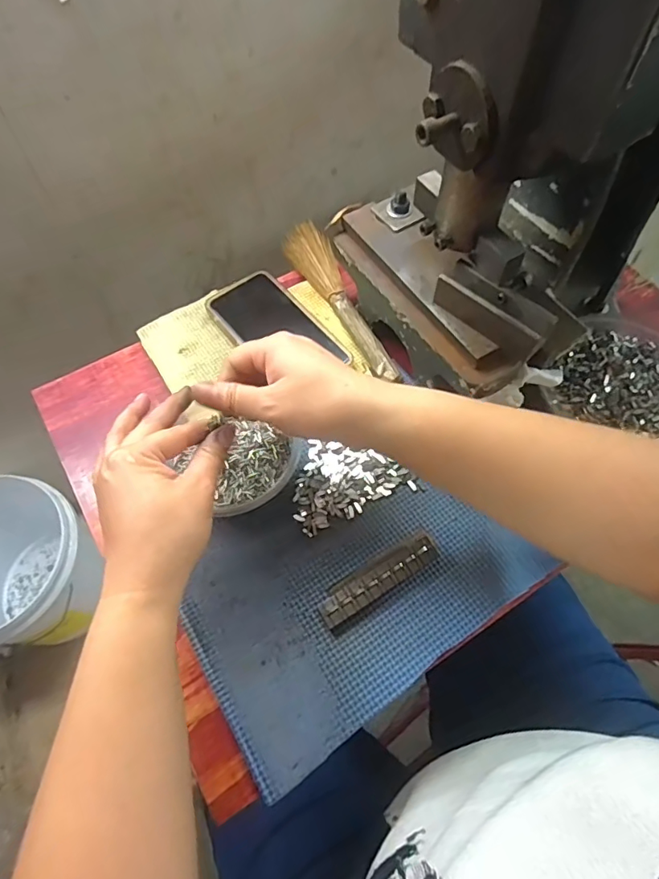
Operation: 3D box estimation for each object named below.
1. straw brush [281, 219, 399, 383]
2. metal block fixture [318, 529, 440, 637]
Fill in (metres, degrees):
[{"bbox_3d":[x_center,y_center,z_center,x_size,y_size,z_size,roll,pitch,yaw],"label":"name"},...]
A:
[{"bbox_3d":[0.015,-0.144,0.502,0.040,0.027,0.230,-24,64,-12],"label":"straw brush"},{"bbox_3d":[0.037,0.104,0.378,0.102,0.012,0.029,-32,66,-16],"label":"metal block fixture"}]

